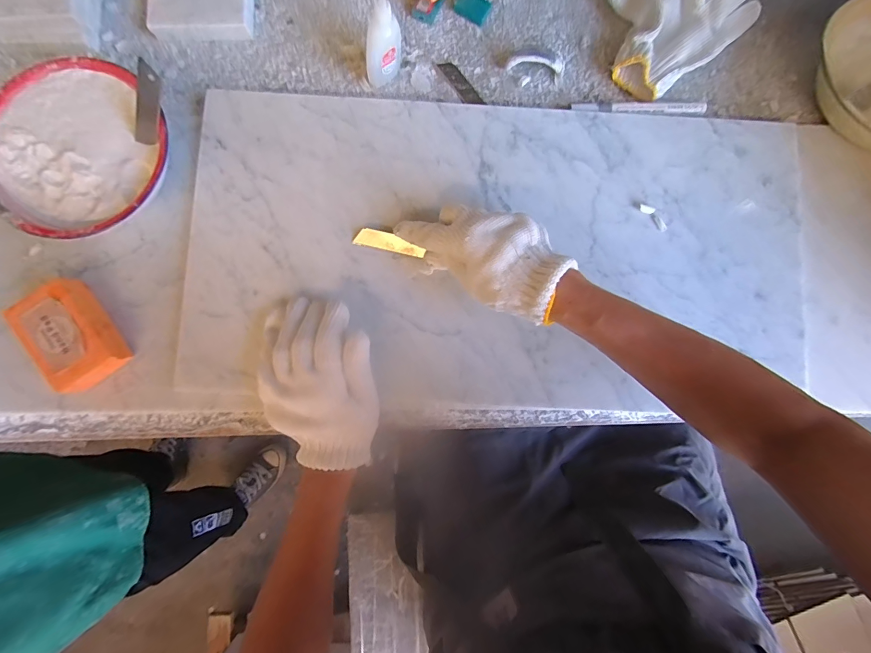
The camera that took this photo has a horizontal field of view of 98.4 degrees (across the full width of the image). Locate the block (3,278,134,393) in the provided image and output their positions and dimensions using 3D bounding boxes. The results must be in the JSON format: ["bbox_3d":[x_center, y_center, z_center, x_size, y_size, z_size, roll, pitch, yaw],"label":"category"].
[{"bbox_3d":[-0.334,0.010,0.347,0.059,0.034,0.094,-34,86,-2],"label":"block"}]

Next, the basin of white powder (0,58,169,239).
[{"bbox_3d":[-0.330,-0.158,0.358,0.155,0.047,0.167,0,85,0],"label":"basin of white powder"}]

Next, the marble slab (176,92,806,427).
[{"bbox_3d":[0.072,-0.070,0.386,0.607,0.024,0.329,4,84,-2],"label":"marble slab"}]

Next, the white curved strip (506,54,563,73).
[{"bbox_3d":[0.107,-0.282,0.404,0.059,0.016,0.011,-1,85,0],"label":"white curved strip"}]

